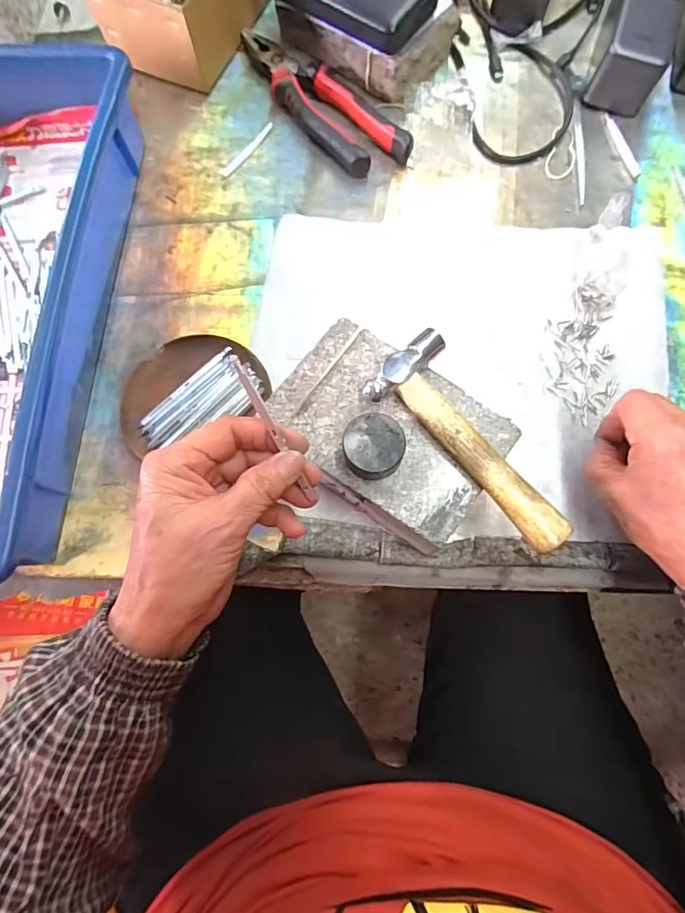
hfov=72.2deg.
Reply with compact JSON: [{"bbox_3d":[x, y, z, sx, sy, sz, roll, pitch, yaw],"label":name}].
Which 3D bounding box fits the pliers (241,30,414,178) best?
[{"bbox_3d":[-0.025,-0.336,0.442,0.057,0.026,0.209,-40,79,-8],"label":"pliers"}]

